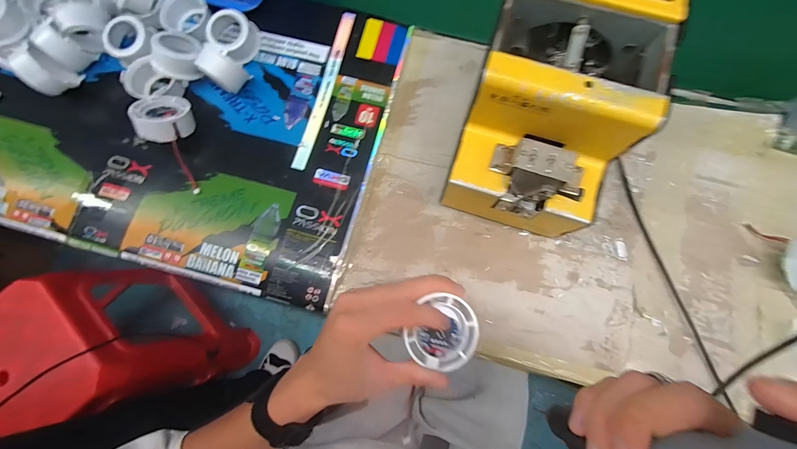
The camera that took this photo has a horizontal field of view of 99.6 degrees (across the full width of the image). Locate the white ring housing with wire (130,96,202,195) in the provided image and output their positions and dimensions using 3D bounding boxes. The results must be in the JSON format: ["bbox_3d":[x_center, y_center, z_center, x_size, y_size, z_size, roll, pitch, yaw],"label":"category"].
[{"bbox_3d":[-0.236,-0.095,0.360,0.055,0.038,0.109,-39,79,-8],"label":"white ring housing with wire"}]

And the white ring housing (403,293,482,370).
[{"bbox_3d":[0.033,0.078,0.242,0.047,0.013,0.051,0,77,0],"label":"white ring housing"}]

